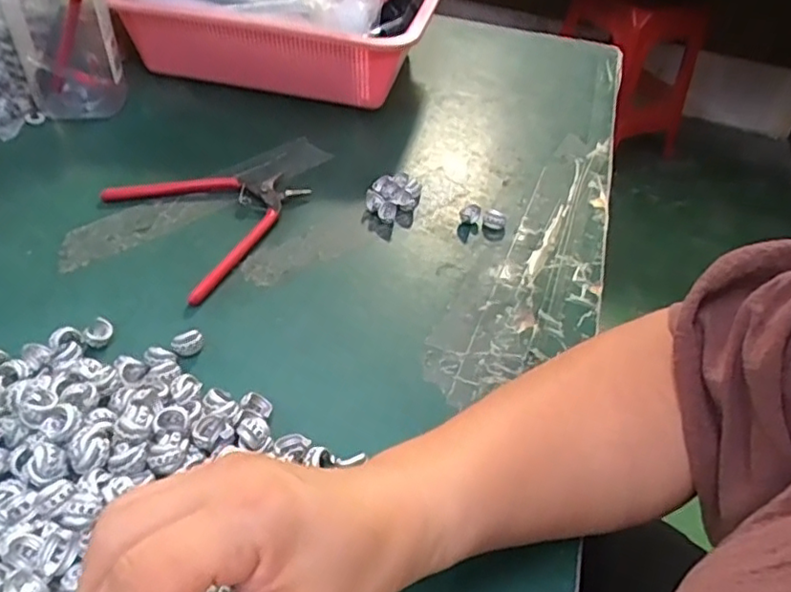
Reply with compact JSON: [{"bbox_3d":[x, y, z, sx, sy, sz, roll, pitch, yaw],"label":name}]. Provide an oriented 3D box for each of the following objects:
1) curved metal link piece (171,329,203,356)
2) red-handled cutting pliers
[{"bbox_3d":[-0.123,0.028,0.369,0.017,0.009,0.011,-13,47,-20],"label":"curved metal link piece"},{"bbox_3d":[-0.125,-0.061,0.462,0.126,0.011,0.137,-27,53,-30],"label":"red-handled cutting pliers"}]

